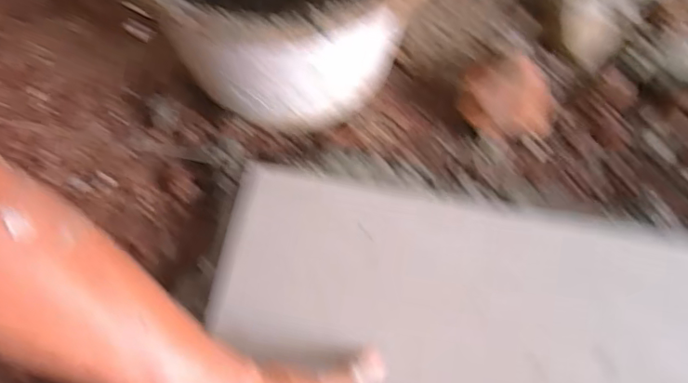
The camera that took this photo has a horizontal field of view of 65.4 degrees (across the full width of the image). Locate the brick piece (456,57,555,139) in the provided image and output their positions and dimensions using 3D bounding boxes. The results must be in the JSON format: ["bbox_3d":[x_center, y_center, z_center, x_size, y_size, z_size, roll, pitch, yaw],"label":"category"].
[{"bbox_3d":[0.165,-0.098,0.536,0.088,0.042,0.082,9,71,4],"label":"brick piece"}]

